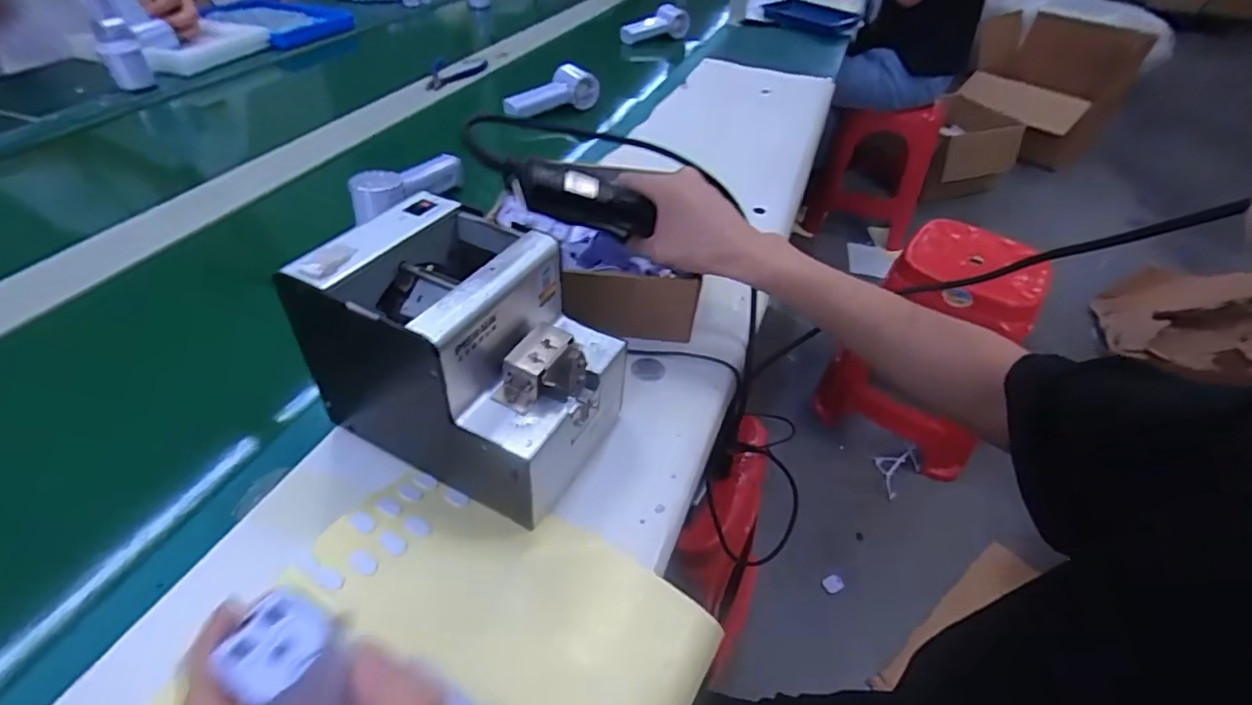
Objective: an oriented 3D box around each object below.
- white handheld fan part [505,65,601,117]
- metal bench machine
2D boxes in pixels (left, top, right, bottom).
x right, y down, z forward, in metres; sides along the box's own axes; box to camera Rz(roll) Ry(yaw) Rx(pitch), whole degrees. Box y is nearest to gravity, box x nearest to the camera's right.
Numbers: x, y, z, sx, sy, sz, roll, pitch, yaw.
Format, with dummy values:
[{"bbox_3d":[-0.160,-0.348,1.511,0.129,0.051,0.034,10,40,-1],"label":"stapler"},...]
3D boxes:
[{"bbox_3d":[-0.117,-0.408,0.912,0.165,0.056,0.033,-22,48,-25],"label":"white handheld fan part"},{"bbox_3d":[-0.102,0.001,0.399,0.169,0.146,0.120,22,45,18],"label":"metal bench machine"}]

